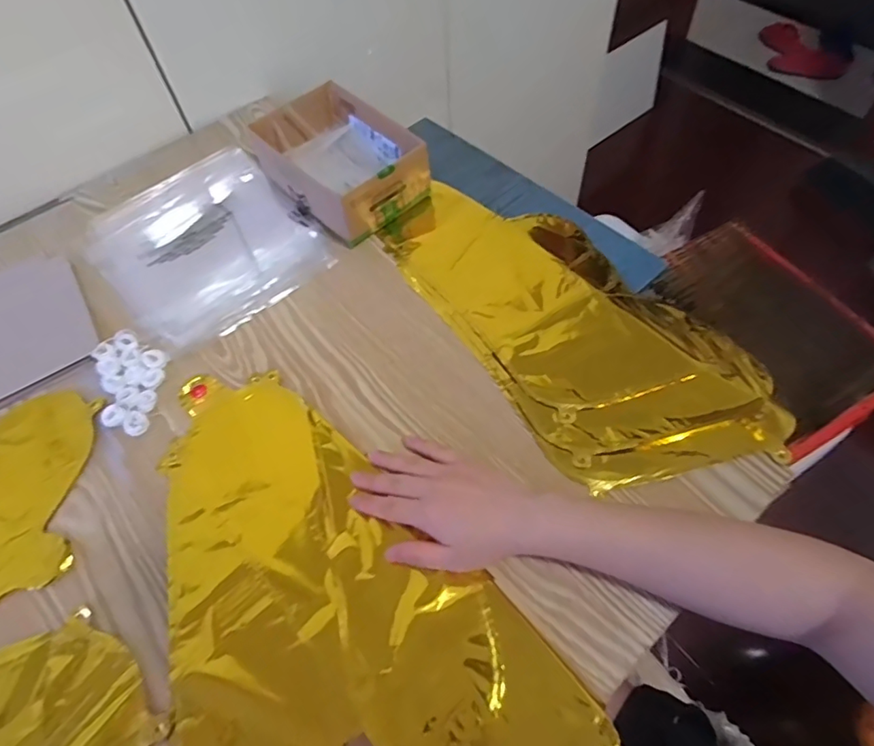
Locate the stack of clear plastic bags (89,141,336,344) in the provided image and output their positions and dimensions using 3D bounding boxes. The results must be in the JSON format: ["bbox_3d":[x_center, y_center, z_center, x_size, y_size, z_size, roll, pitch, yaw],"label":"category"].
[{"bbox_3d":[-0.267,-0.154,0.625,0.212,0.007,0.269,-36,63,-18],"label":"stack of clear plastic bags"}]

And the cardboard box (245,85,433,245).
[{"bbox_3d":[-0.116,-0.247,0.630,0.133,0.070,0.202,-36,63,-18],"label":"cardboard box"}]

